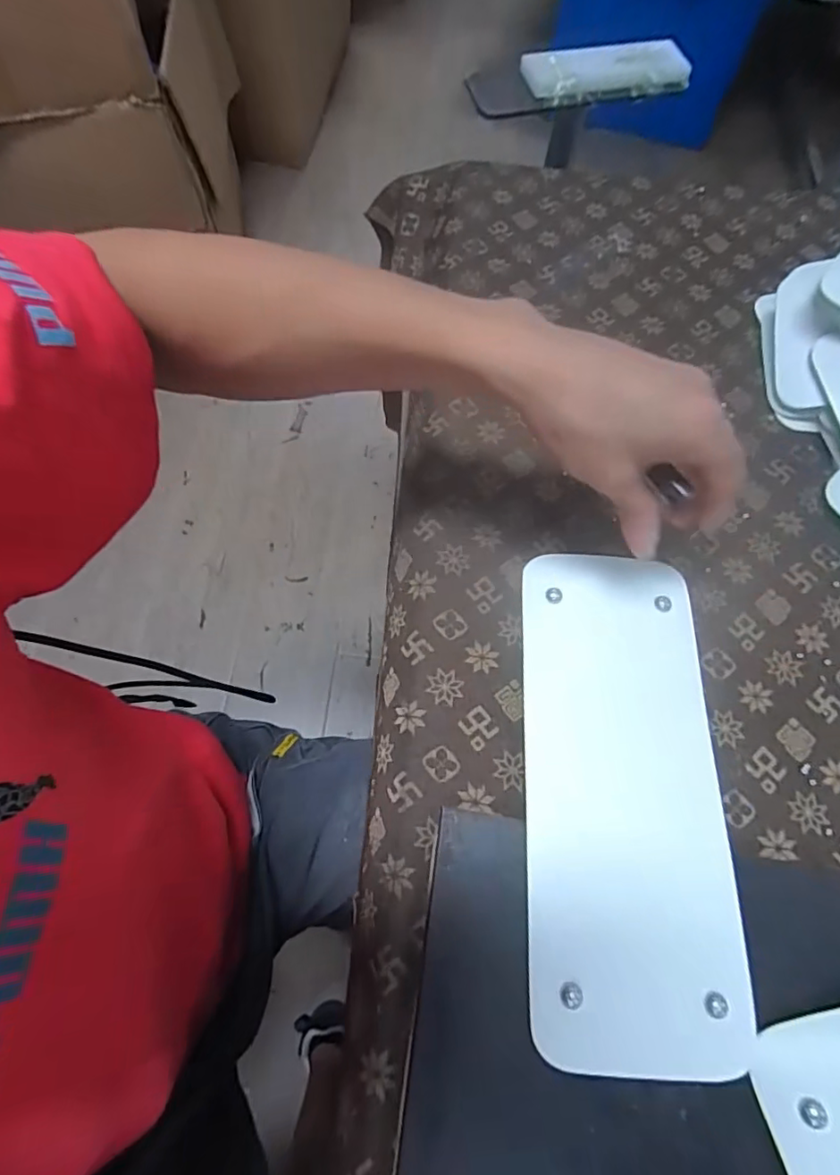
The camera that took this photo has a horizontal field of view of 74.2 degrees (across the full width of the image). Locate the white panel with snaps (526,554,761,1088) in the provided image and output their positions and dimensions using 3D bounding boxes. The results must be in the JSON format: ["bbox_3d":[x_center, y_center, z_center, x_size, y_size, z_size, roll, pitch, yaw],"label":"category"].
[{"bbox_3d":[0.127,0.118,0.349,0.120,0.012,0.294,3,66,1],"label":"white panel with snaps"}]

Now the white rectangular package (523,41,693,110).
[{"bbox_3d":[0.230,-0.632,0.684,0.193,0.035,0.070,-12,68,-7],"label":"white rectangular package"}]

